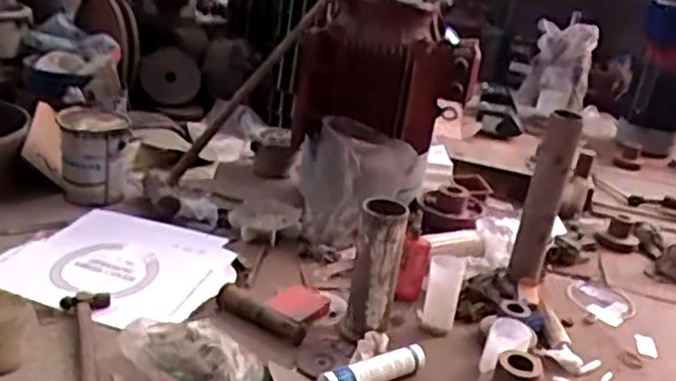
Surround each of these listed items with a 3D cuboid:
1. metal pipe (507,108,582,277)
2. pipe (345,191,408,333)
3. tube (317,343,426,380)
[{"bbox_3d":[0.493,0.022,1.717,0.080,0.407,0.095,16,23,13],"label":"metal pipe"},{"bbox_3d":[0.075,0.175,1.493,0.096,0.305,0.110,12,22,5],"label":"pipe"},{"bbox_3d":[0.072,0.350,1.396,0.237,0.051,0.057,-5,26,-32],"label":"tube"}]

